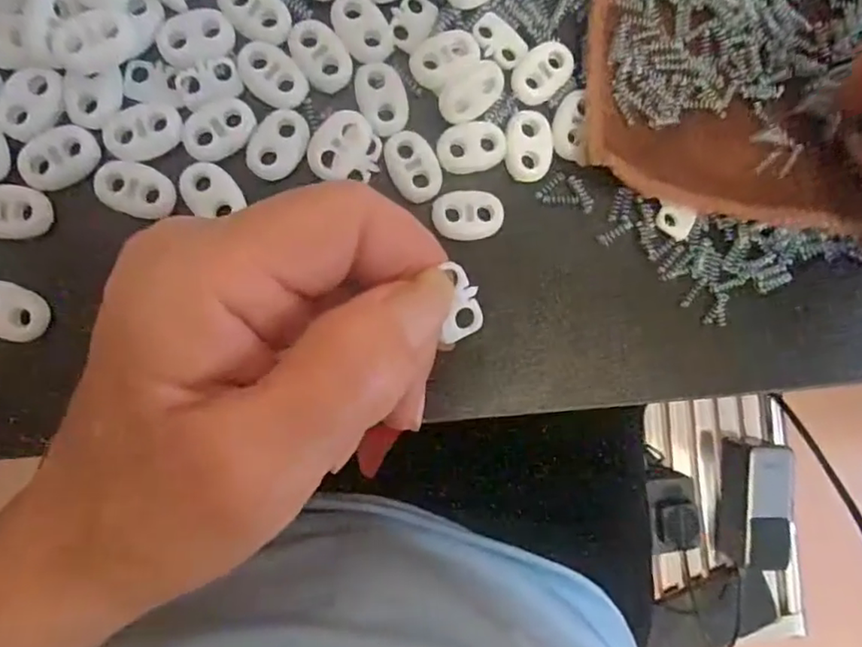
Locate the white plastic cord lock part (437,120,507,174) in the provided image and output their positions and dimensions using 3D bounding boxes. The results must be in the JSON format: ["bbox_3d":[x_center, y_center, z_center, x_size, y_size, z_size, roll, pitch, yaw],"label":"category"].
[{"bbox_3d":[0.013,-0.056,0.190,0.022,0.004,0.016,-13,91,-7],"label":"white plastic cord lock part"}]

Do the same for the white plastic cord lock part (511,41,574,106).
[{"bbox_3d":[0.036,-0.081,0.193,0.022,0.004,0.015,-44,95,-5],"label":"white plastic cord lock part"}]

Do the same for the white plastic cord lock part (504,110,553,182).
[{"bbox_3d":[0.032,-0.057,0.192,0.015,0.004,0.022,-3,90,-7],"label":"white plastic cord lock part"}]

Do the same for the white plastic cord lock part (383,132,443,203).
[{"bbox_3d":[-0.005,-0.049,0.187,0.015,0.004,0.022,-26,95,-6],"label":"white plastic cord lock part"}]

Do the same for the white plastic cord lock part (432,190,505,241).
[{"bbox_3d":[0.012,-0.034,0.189,0.023,0.004,0.015,-2,93,-8],"label":"white plastic cord lock part"}]

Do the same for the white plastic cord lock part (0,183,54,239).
[{"bbox_3d":[-0.121,-0.032,0.172,0.020,0.005,0.015,9,89,-7],"label":"white plastic cord lock part"}]

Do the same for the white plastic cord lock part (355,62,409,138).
[{"bbox_3d":[-0.015,-0.070,0.185,0.015,0.004,0.022,-11,91,-7],"label":"white plastic cord lock part"}]

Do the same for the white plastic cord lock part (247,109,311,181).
[{"bbox_3d":[-0.046,-0.054,0.180,0.015,0.004,0.022,25,89,-8],"label":"white plastic cord lock part"}]

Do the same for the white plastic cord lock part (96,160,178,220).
[{"bbox_3d":[-0.087,-0.039,0.174,0.022,0.004,0.015,19,87,-6],"label":"white plastic cord lock part"}]

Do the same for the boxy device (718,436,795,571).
[{"bbox_3d":[0.352,0.198,0.653,0.057,0.054,0.134,-2,90,-7],"label":"boxy device"}]

